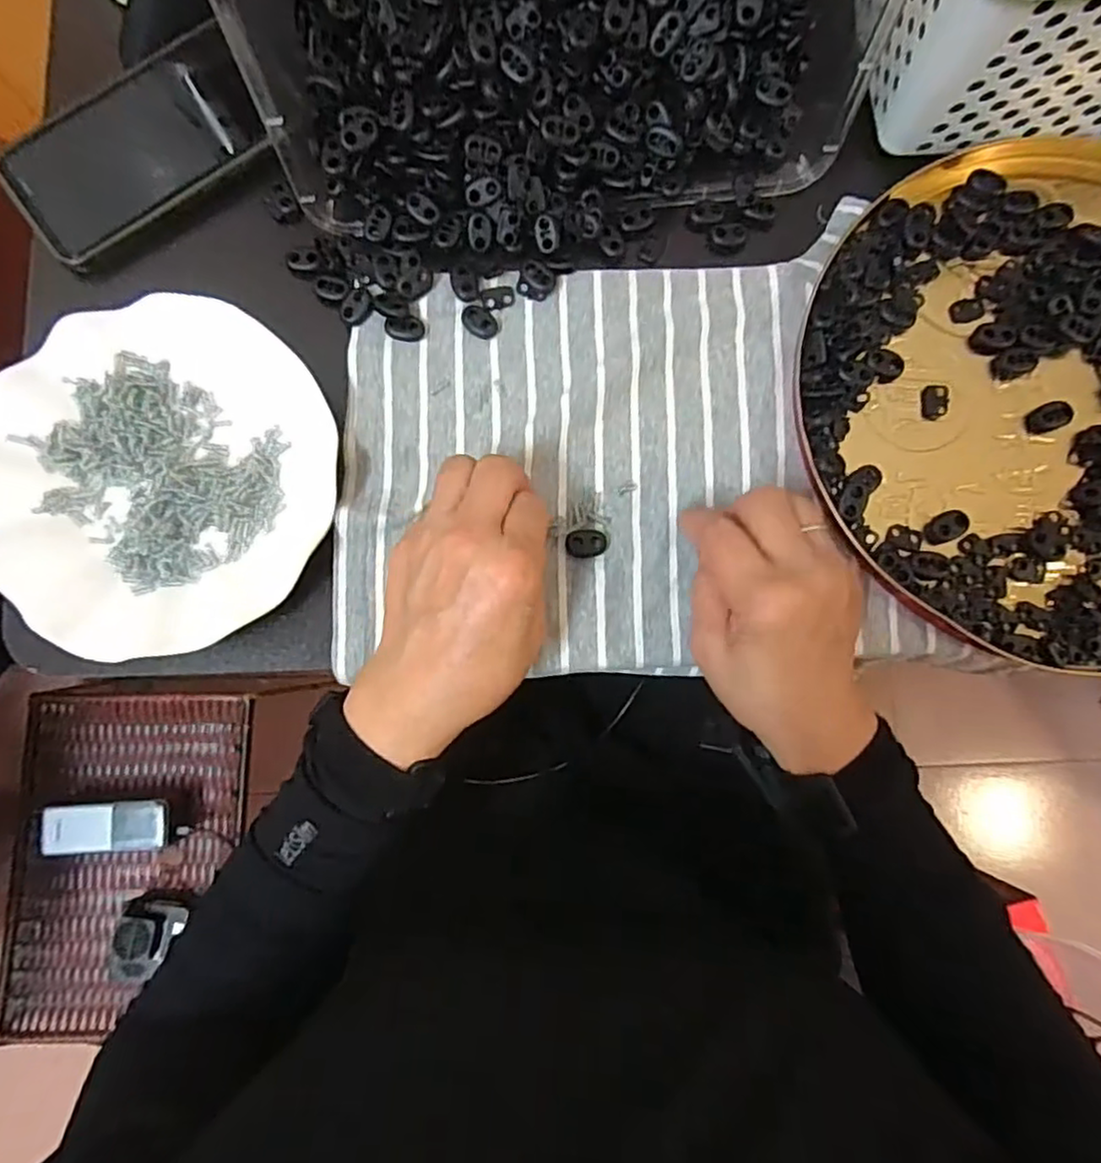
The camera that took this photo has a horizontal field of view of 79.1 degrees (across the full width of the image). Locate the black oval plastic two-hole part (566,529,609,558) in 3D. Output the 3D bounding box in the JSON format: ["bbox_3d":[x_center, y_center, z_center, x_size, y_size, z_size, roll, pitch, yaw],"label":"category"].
[{"bbox_3d":[0.020,-0.020,0.358,0.022,0.004,0.015,-2,83,0],"label":"black oval plastic two-hole part"}]

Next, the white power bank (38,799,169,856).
[{"bbox_3d":[-0.472,0.260,0.705,0.120,0.016,0.049,0,83,-12],"label":"white power bank"}]

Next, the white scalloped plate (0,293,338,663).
[{"bbox_3d":[-0.204,-0.054,0.349,0.172,0.024,0.179,0,83,0],"label":"white scalloped plate"}]

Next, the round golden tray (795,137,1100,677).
[{"bbox_3d":[0.282,-0.101,0.362,0.289,0.018,0.279,0,83,0],"label":"round golden tray"}]

